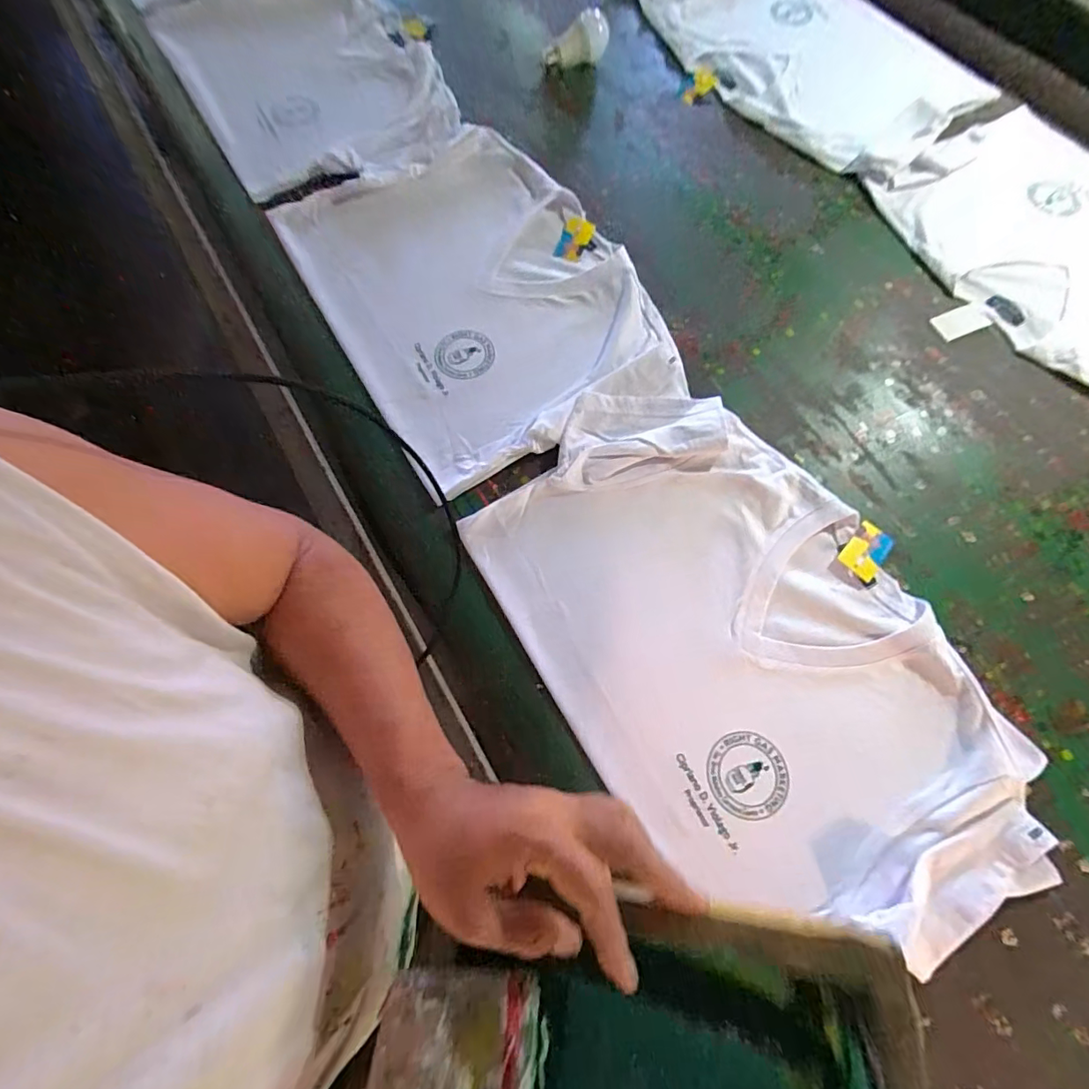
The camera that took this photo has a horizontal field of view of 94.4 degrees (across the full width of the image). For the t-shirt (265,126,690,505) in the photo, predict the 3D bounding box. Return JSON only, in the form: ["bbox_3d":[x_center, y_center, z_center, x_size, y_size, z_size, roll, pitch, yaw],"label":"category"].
[{"bbox_3d":[-0.090,-0.330,0.670,0.369,0.054,0.515,-29,72,-12],"label":"t-shirt"}]

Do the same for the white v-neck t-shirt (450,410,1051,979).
[{"bbox_3d":[0.186,0.096,0.510,0.366,0.041,0.588,-30,72,-9],"label":"white v-neck t-shirt"}]

